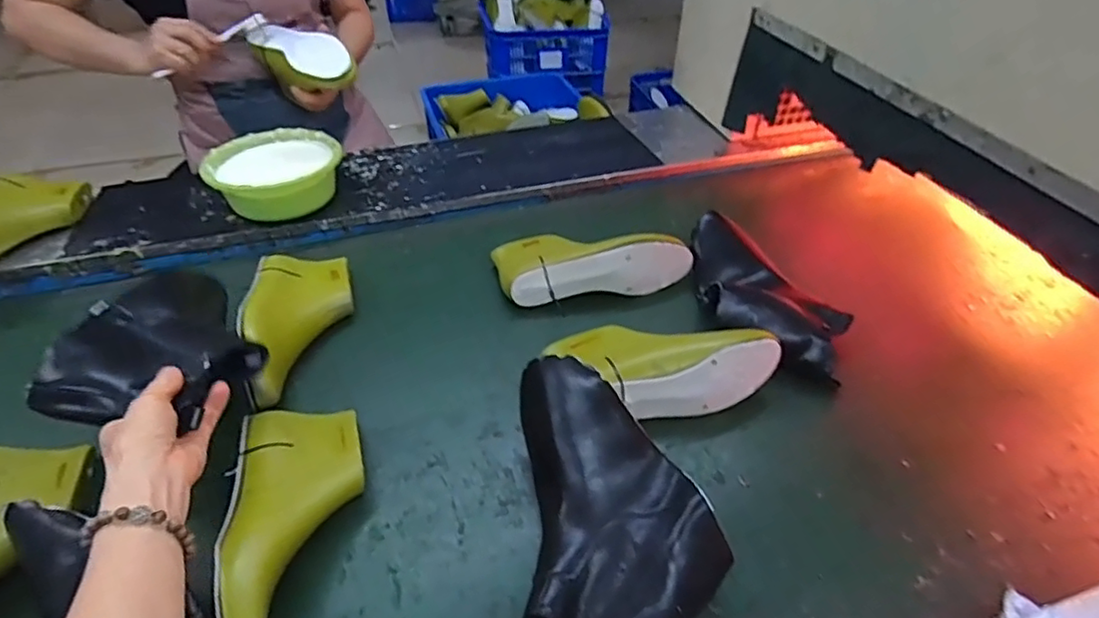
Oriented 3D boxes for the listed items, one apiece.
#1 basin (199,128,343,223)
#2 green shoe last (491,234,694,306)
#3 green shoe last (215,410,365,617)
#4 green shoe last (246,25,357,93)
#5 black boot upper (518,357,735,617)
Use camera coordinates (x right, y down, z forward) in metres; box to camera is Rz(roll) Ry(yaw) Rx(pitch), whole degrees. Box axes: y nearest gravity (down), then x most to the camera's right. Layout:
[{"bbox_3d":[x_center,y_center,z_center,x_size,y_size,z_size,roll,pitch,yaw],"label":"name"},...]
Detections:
[{"bbox_3d":[-0.413,-0.200,0.913,0.184,0.080,0.165,-9,44,-11],"label":"basin"},{"bbox_3d":[0.056,-0.079,0.816,0.254,0.067,0.128,-9,44,-11],"label":"green shoe last"},{"bbox_3d":[-0.224,0.190,0.531,0.104,0.079,0.242,-9,44,-11],"label":"green shoe last"},{"bbox_3d":[-0.378,-0.383,0.923,0.218,0.071,0.073,34,52,30],"label":"green shoe last"},{"bbox_3d":[0.030,0.181,0.524,0.241,0.104,0.183,33,51,29],"label":"black boot upper"}]

